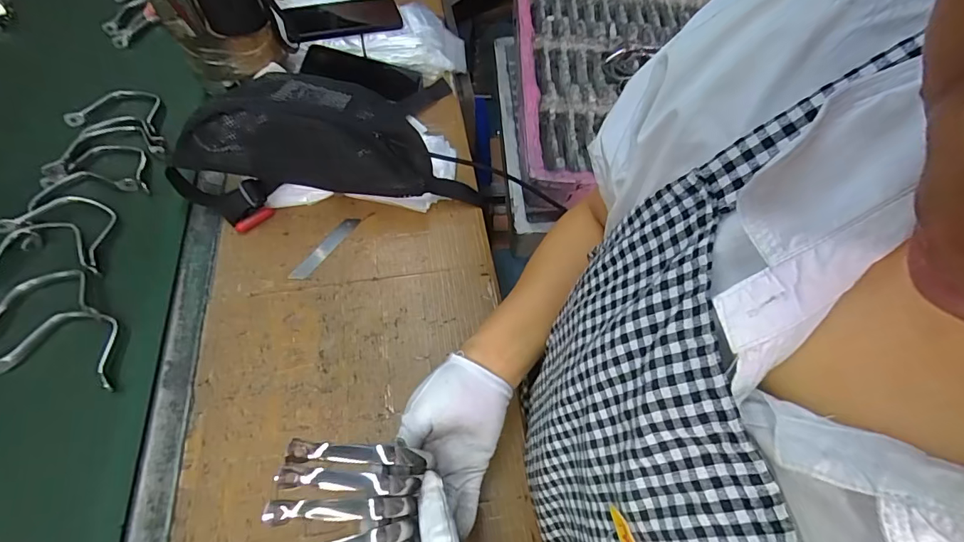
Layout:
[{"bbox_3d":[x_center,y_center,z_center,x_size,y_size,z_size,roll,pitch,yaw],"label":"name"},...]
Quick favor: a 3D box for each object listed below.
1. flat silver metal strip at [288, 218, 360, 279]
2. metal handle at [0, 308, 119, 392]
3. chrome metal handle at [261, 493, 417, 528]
[{"bbox_3d":[-0.183,-0.028,0.538,0.021,0.005,0.103,27,61,18],"label":"flat silver metal strip"},{"bbox_3d":[-0.418,0.075,0.460,0.135,0.013,0.075,6,59,3],"label":"metal handle"},{"bbox_3d":[-0.092,0.155,0.296,0.096,0.016,0.014,0,59,-6],"label":"chrome metal handle"}]

